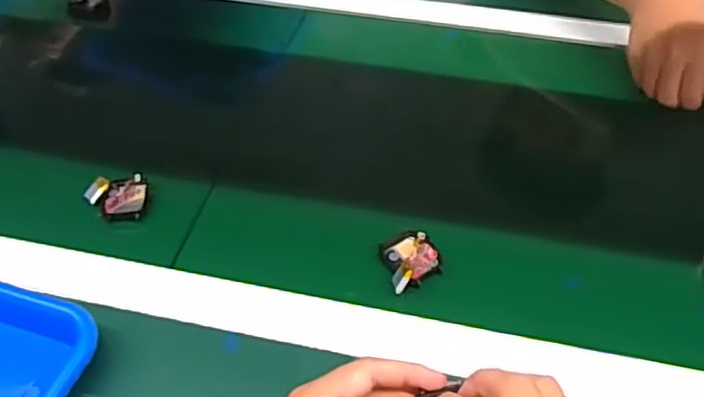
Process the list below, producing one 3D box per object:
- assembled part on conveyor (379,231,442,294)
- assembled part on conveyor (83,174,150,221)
[{"bbox_3d":[0.046,0.046,0.516,0.041,0.018,0.057,-11,47,-10],"label":"assembled part on conveyor"},{"bbox_3d":[-0.199,-0.002,0.559,0.051,0.026,0.035,5,47,4],"label":"assembled part on conveyor"}]

